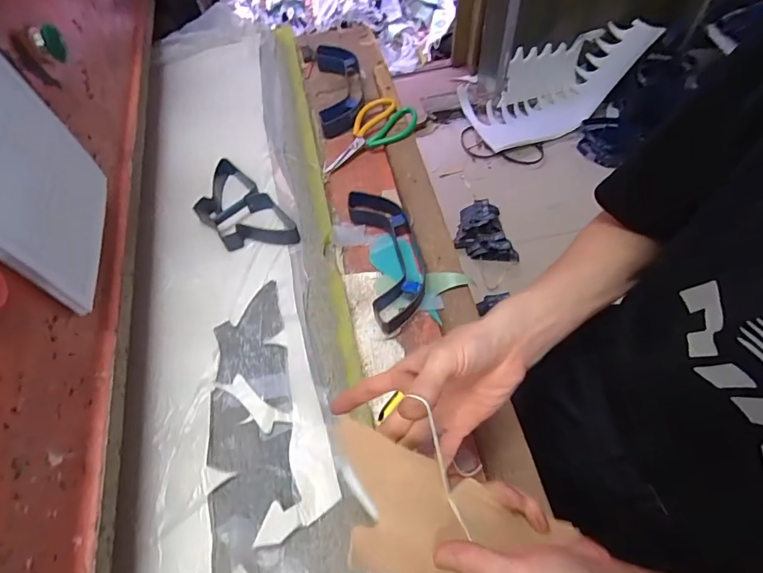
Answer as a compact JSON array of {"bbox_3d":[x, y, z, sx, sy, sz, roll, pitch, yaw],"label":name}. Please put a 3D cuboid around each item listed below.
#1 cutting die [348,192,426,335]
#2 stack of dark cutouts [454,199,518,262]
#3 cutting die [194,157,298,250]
[{"bbox_3d":[0.013,-0.044,0.625,0.084,0.032,0.222,-12,59,-5],"label":"cutting die"},{"bbox_3d":[0.423,-0.231,1.775,0.249,0.068,0.269,3,59,7],"label":"stack of dark cutouts"},{"bbox_3d":[-0.212,-0.109,0.653,0.096,0.035,0.194,-36,64,-18],"label":"cutting die"}]

